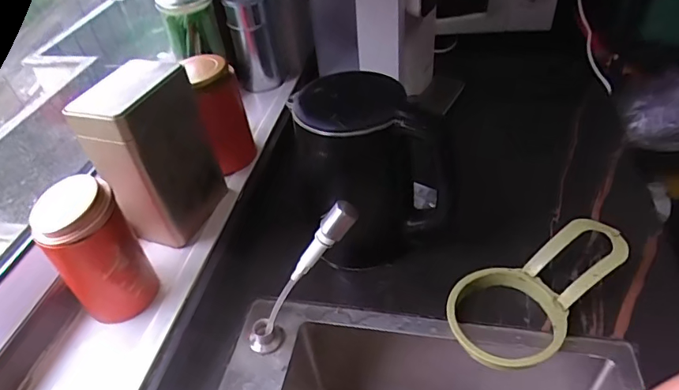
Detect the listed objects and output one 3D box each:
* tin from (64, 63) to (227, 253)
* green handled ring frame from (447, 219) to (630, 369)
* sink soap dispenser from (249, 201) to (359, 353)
[{"bbox_3d":[-0.229,-0.054,0.601,0.082,0.203,0.126,8,43,16],"label":"tin"},{"bbox_3d":[0.227,0.103,0.555,0.225,0.069,0.123,-33,48,-27],"label":"green handled ring frame"},{"bbox_3d":[-0.044,0.098,0.510,0.033,0.231,0.029,16,36,-22],"label":"sink soap dispenser"}]

